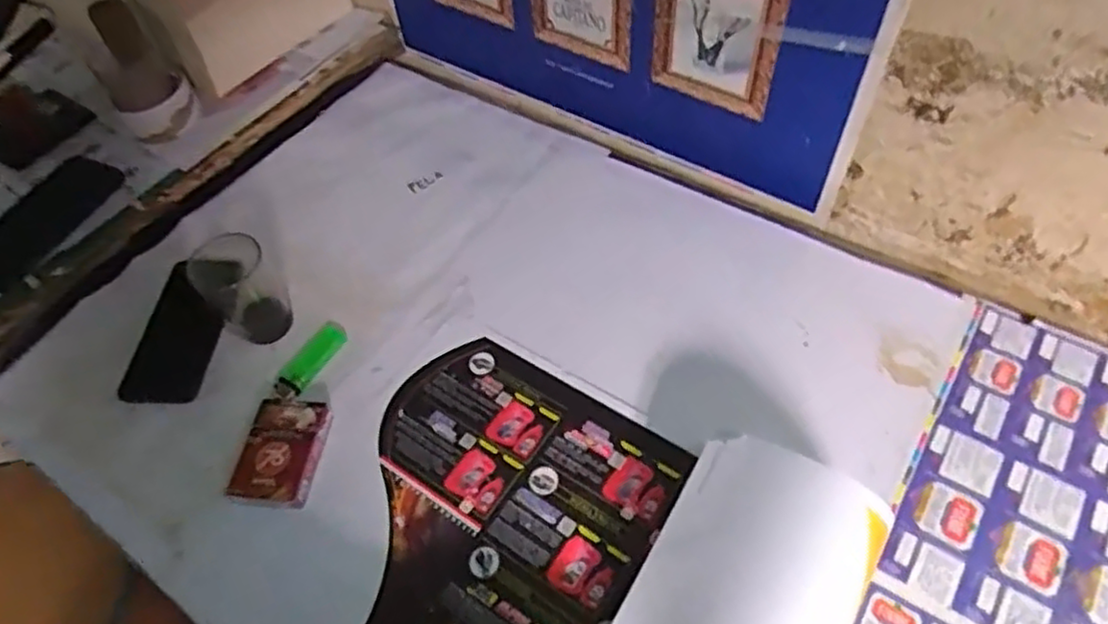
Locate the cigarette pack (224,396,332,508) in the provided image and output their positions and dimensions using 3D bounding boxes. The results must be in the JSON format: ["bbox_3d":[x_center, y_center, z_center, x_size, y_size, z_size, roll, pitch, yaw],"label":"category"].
[{"bbox_3d":[-0.230,0.118,0.593,0.065,0.018,0.090,4,56,8],"label":"cigarette pack"}]

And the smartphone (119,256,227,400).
[{"bbox_3d":[-0.362,0.022,0.673,0.083,0.013,0.135,8,68,7],"label":"smartphone"}]

